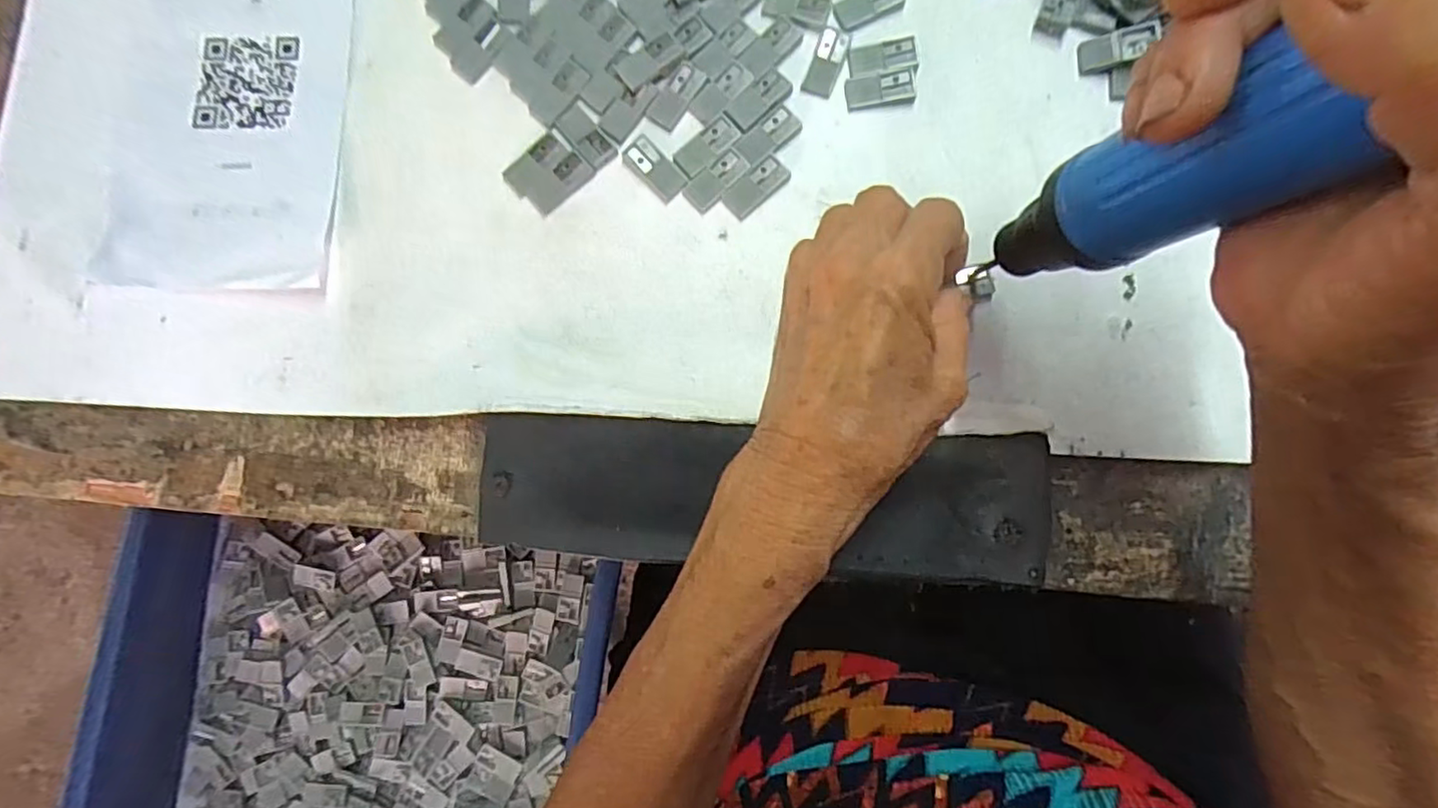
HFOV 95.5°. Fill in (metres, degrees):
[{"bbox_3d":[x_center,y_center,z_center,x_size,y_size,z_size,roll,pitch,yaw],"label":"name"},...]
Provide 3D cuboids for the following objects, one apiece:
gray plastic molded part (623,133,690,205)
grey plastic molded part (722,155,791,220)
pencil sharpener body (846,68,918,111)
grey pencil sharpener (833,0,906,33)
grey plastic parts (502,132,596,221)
[{"bbox_3d":[-0.027,-0.097,0.270,0.029,0.004,0.015,44,87,6],"label":"gray plastic molded part"},{"bbox_3d":[0.015,-0.090,0.268,0.028,0.004,0.013,-41,84,-2],"label":"grey plastic molded part"},{"bbox_3d":[0.068,-0.131,0.271,0.029,0.004,0.014,-5,84,2],"label":"pencil sharpener body"},{"bbox_3d":[0.063,-0.169,0.275,0.030,0.004,0.014,-25,83,-1],"label":"grey pencil sharpener"},{"bbox_3d":[-0.071,-0.096,0.270,0.029,0.004,0.027,-44,84,-3],"label":"grey plastic parts"}]

